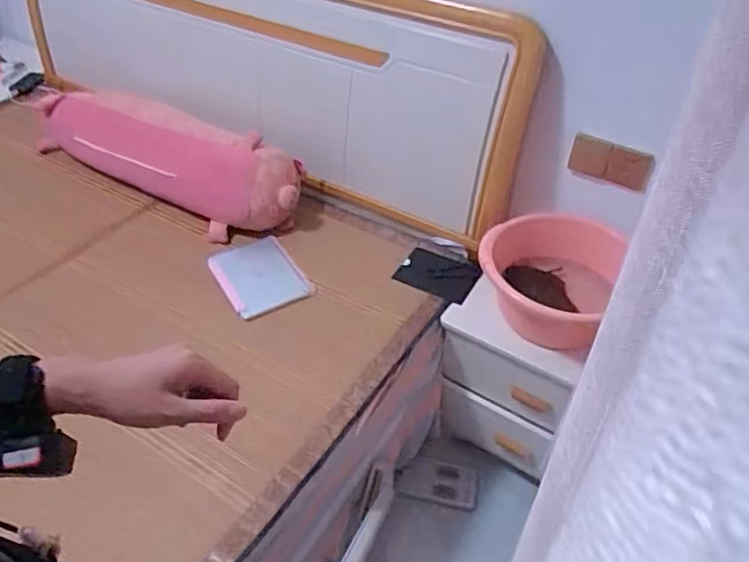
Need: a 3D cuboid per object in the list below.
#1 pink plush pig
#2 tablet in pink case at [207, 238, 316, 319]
[{"bbox_3d":[-0.608,-0.372,1.761,0.934,0.196,0.258,26,57,26],"label":"pink plush pig"},{"bbox_3d":[-0.279,-0.014,1.475,0.185,0.029,0.243,-23,46,-20],"label":"tablet in pink case"}]

